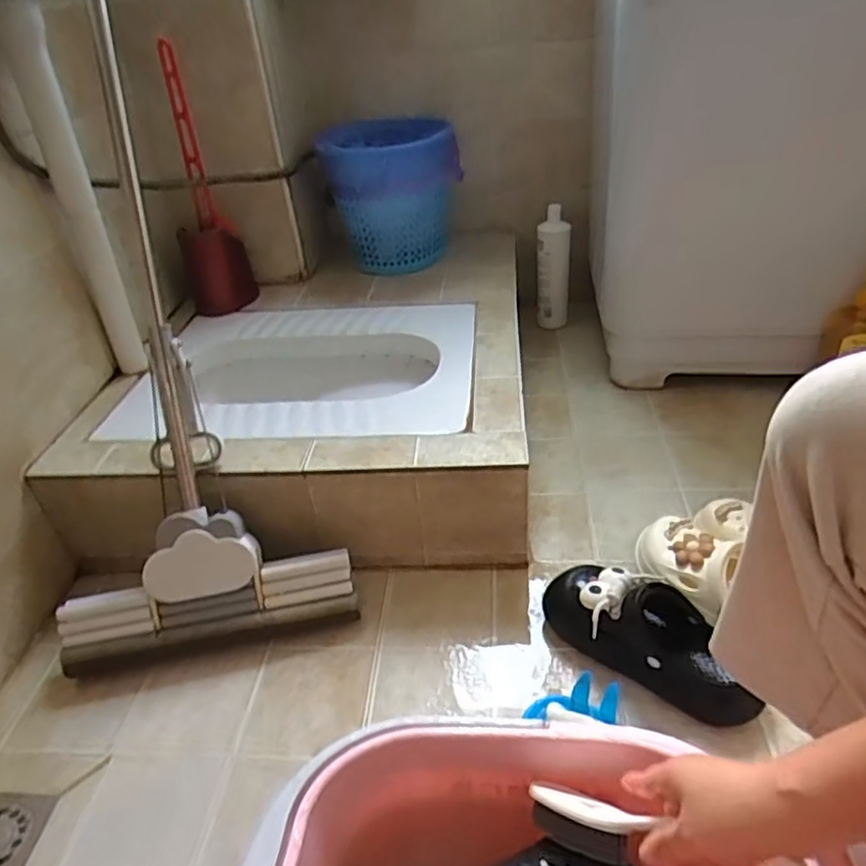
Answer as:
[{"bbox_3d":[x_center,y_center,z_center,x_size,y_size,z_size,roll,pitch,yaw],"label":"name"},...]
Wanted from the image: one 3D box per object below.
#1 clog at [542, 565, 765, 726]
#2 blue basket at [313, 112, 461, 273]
[{"bbox_3d":[0.249,0.237,0.764,0.258,0.102,0.106,19,42,32],"label":"clog"},{"bbox_3d":[-0.076,-0.503,1.366,0.270,0.260,0.232,-1,35,7],"label":"blue basket"}]

